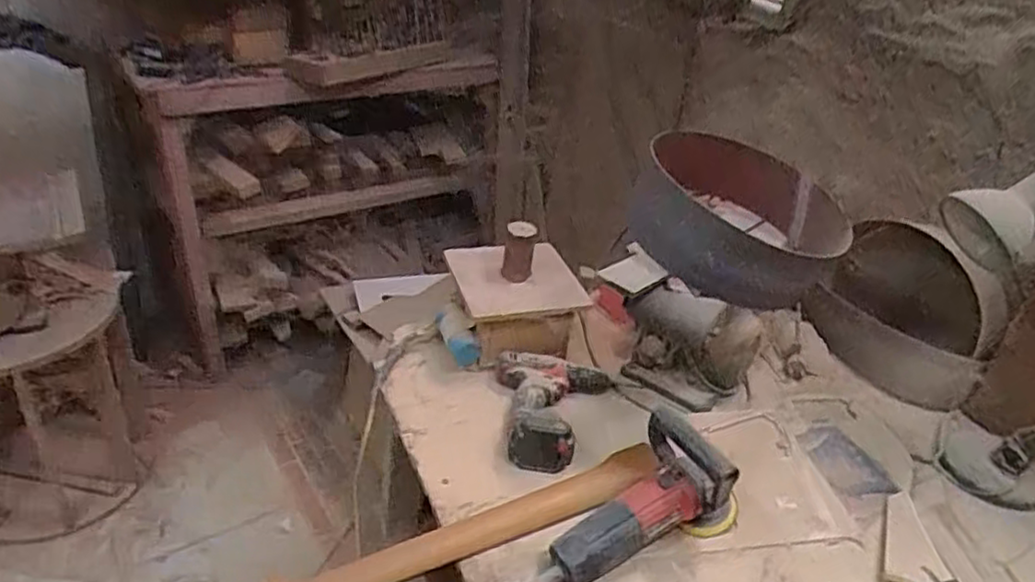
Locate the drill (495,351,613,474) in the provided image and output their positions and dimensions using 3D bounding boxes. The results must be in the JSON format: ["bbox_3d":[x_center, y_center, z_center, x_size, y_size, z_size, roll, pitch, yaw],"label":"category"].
[{"bbox_3d":[0.050,0.166,1.008,0.180,0.064,0.205,8,33,1],"label":"drill"}]

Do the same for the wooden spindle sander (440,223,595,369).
[{"bbox_3d":[-0.007,-0.005,1.124,0.197,0.196,0.184,-3,34,-16],"label":"wooden spindle sander"}]

